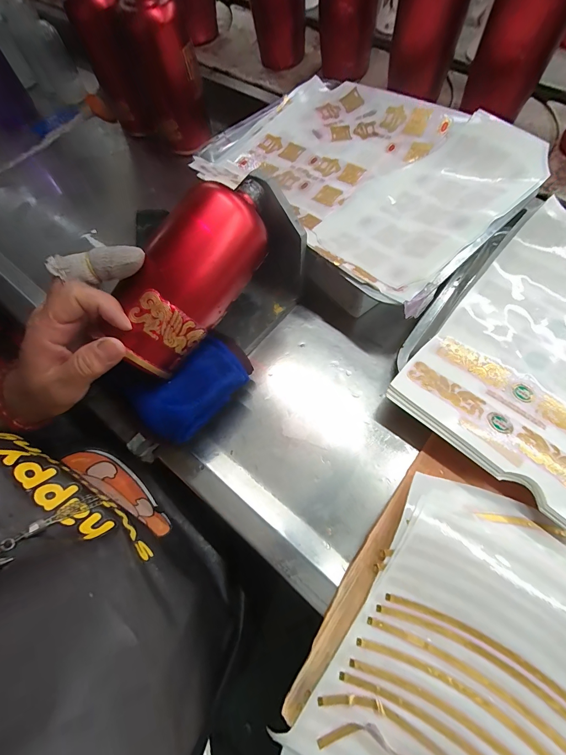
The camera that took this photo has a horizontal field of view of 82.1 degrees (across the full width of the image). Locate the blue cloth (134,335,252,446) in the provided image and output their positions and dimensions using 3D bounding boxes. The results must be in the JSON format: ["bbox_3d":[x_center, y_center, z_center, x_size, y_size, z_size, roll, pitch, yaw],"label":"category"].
[{"bbox_3d":[-0.076,0.019,0.309,0.099,0.052,0.055,-43,71,-12],"label":"blue cloth"}]

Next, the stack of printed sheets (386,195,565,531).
[{"bbox_3d":[0.266,-0.034,0.318,0.186,0.027,0.306,39,76,18],"label":"stack of printed sheets"}]

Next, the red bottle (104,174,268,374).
[{"bbox_3d":[-0.074,-0.091,0.276,0.063,0.062,0.181,27,79,12],"label":"red bottle"}]

